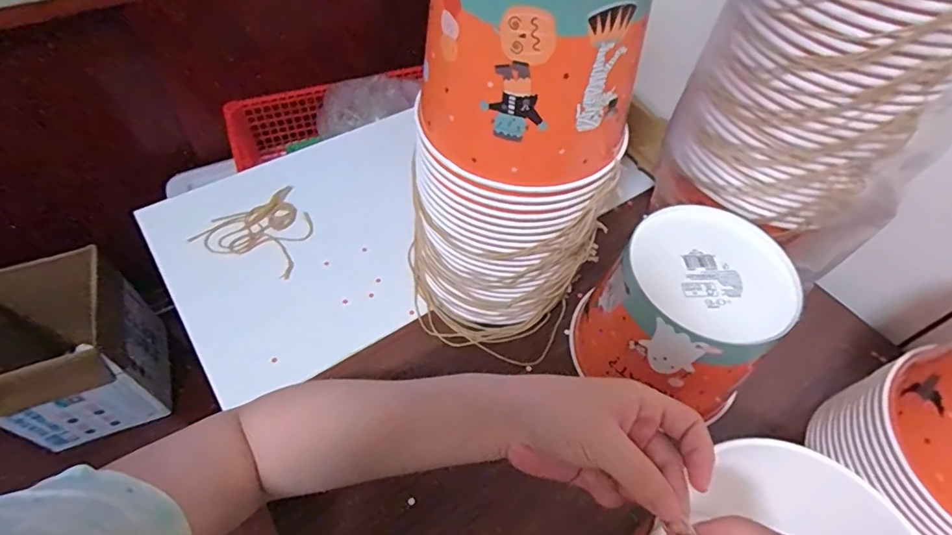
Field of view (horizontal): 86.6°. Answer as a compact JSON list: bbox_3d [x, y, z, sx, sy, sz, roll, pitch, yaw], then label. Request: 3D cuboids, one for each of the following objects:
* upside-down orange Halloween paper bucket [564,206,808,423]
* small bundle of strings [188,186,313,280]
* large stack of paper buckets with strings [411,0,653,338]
[{"bbox_3d":[0.173,0.039,0.439,0.143,0.124,0.149,29,59,15],"label":"upside-down orange Halloween paper bucket"},{"bbox_3d":[-0.229,-0.048,0.547,0.109,0.009,0.103,16,56,7],"label":"small bundle of strings"},{"bbox_3d":[0.023,-0.084,0.400,0.148,0.314,0.139,-5,56,-7],"label":"large stack of paper buckets with strings"}]

